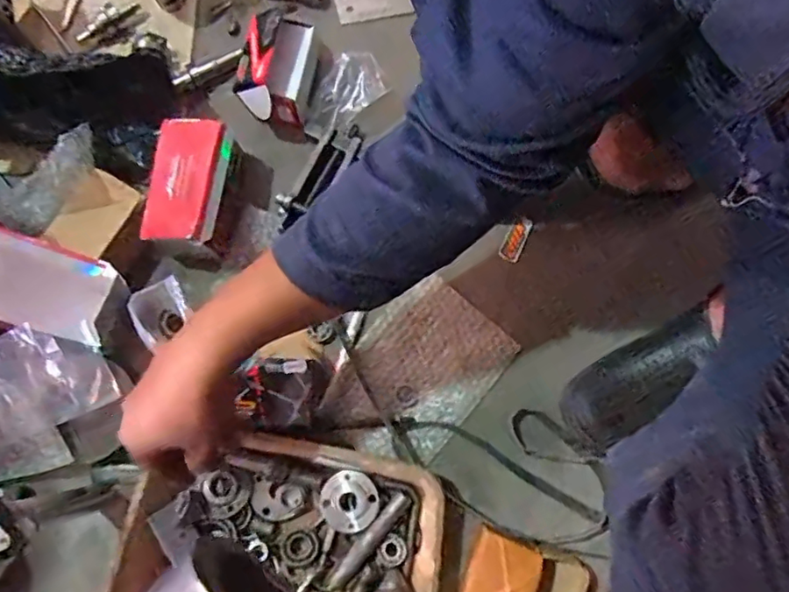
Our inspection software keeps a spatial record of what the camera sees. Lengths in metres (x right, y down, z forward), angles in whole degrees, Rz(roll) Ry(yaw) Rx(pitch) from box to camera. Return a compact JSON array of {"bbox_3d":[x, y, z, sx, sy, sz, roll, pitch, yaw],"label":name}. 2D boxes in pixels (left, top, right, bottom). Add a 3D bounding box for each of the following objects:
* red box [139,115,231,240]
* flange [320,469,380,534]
[{"bbox_3d":[-0.203,-0.114,0.553,0.074,0.023,0.124,12,78,2],"label":"red box"},{"bbox_3d":[-0.043,0.192,0.536,0.054,0.014,0.054,0,78,-1],"label":"flange"}]

